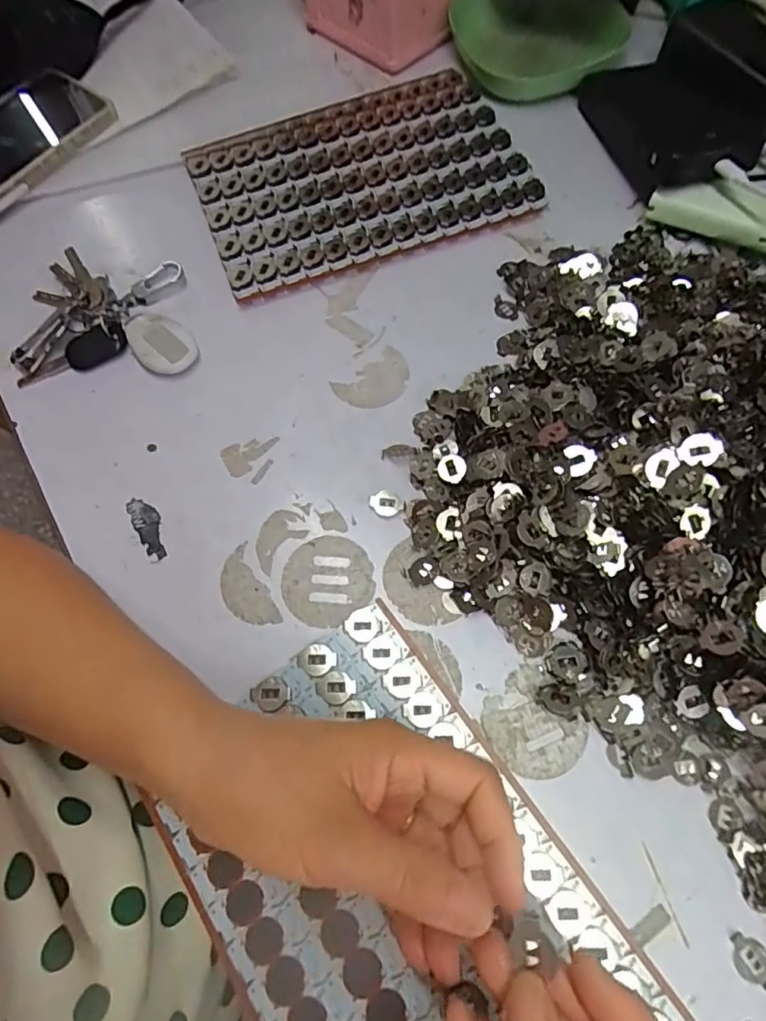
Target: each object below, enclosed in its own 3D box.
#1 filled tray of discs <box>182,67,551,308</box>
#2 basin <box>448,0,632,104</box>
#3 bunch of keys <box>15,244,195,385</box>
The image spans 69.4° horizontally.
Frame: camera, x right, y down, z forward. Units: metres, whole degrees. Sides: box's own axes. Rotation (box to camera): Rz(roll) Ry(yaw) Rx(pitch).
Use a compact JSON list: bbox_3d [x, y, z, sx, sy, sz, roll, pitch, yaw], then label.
[{"bbox_3d":[-0.018,-0.261,0.439,0.246,0.018,0.164,-21,69,-6],"label":"filled tray of discs"},{"bbox_3d":[0.133,-0.405,0.470,0.135,0.037,0.119,-14,68,-3],"label":"basin"},{"bbox_3d":[-0.198,-0.151,0.406,0.124,0.016,0.118,-3,68,1],"label":"bunch of keys"}]

